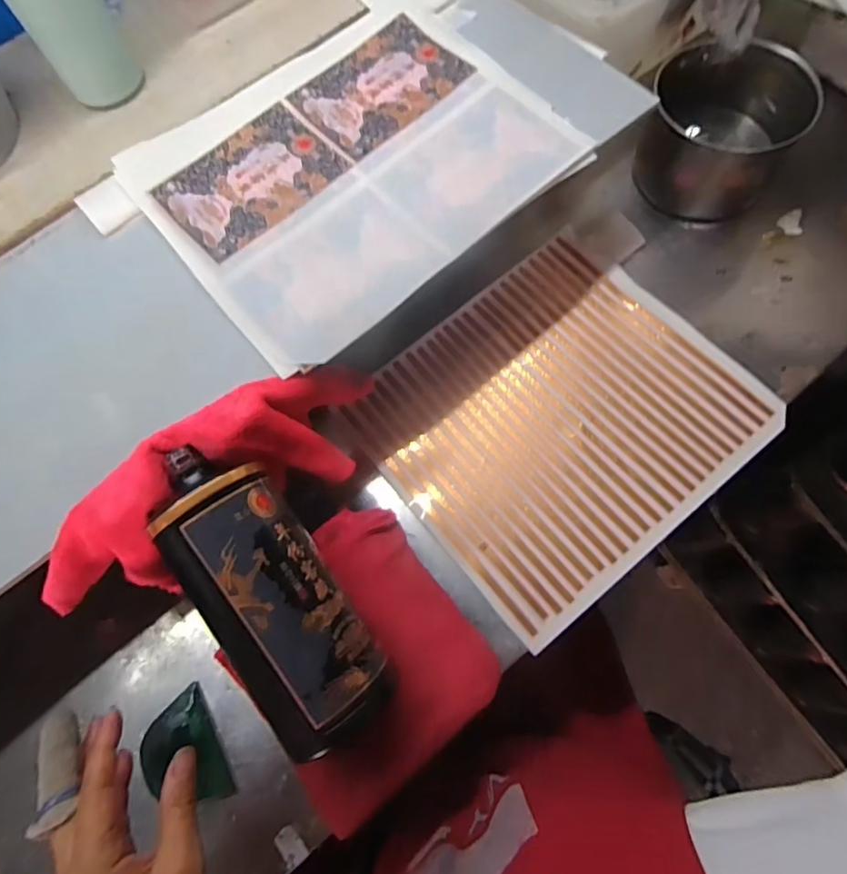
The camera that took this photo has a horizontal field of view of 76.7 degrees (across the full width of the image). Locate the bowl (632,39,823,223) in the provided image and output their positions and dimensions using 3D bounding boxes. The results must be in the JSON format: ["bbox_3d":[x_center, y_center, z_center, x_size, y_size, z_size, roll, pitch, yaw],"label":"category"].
[{"bbox_3d":[0.280,-0.294,0.513,0.130,0.090,0.125,0,73,1],"label":"bowl"}]

